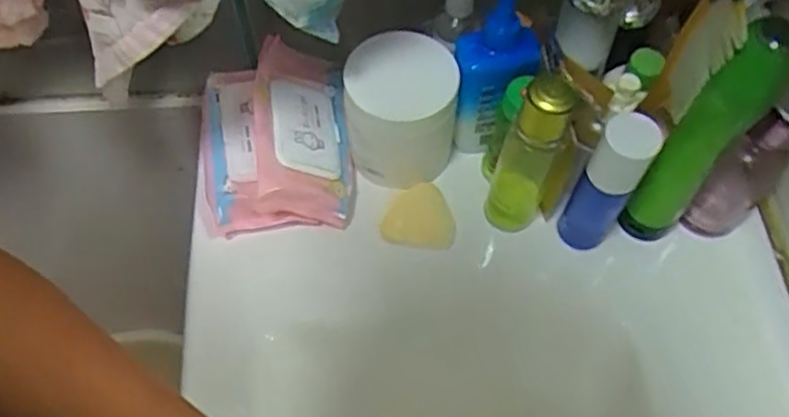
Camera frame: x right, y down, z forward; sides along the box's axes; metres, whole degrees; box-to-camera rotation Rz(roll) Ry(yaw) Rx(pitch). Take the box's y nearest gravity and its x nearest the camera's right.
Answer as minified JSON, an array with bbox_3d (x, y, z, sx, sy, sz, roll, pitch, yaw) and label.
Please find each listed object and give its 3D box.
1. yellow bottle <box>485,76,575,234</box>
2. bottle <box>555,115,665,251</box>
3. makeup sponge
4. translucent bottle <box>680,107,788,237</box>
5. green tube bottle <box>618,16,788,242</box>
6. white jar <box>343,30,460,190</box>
[{"bbox_3d":[0.104,-0.039,0.519,0.051,0.153,0.044,-40,69,-20],"label":"yellow bottle"},{"bbox_3d":[0.159,-0.017,0.512,0.039,0.142,0.033,20,63,9],"label":"bottle"},{"bbox_3d":[0.021,0.006,0.581,0.061,0.014,0.055,4,62,1],"label":"makeup sponge"},{"bbox_3d":[0.274,-0.026,0.525,0.052,0.139,0.040,21,63,10],"label":"translucent bottle"},{"bbox_3d":[0.217,-0.042,0.487,0.043,0.217,0.042,38,67,18],"label":"green tube bottle"},{"bbox_3d":[0.006,-0.078,0.572,0.087,0.107,0.087,0,62,-1],"label":"white jar"}]

